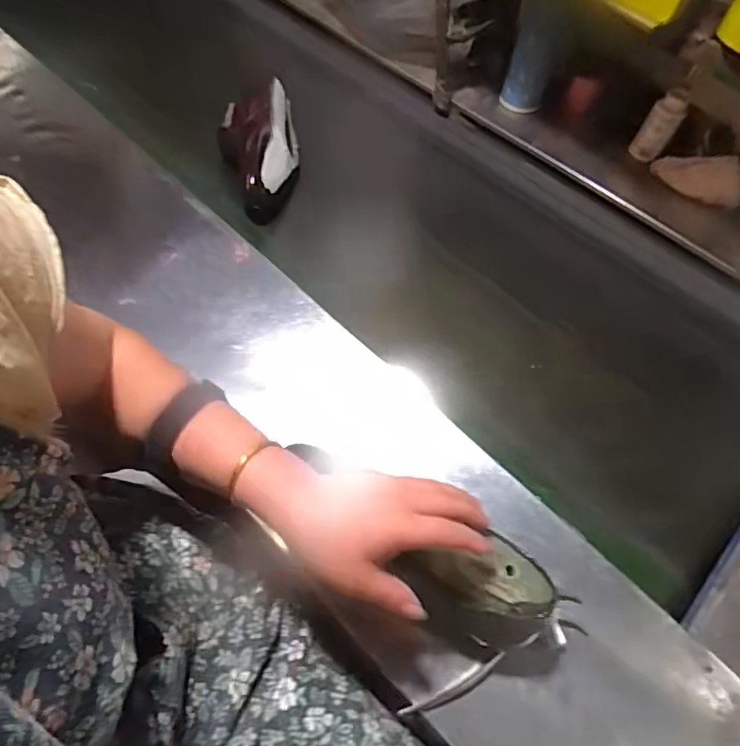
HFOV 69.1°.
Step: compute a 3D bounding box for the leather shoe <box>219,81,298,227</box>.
[{"bbox_3d":[-0.163,-0.327,0.795,0.111,0.089,0.234,-8,61,-7],"label":"leather shoe"}]

